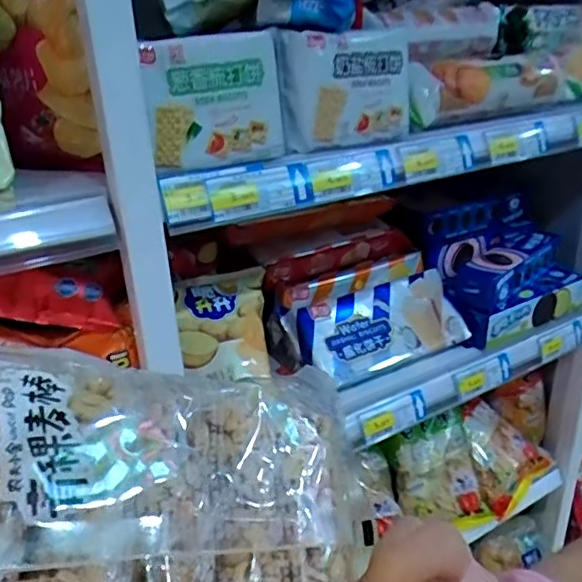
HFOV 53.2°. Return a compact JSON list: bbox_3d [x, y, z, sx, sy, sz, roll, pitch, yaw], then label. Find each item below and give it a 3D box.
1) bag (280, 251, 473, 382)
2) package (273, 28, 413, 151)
[{"bbox_3d":[0.108,0.029,0.746,0.228,0.079,0.121,-15,28,-26],"label":"bag"},{"bbox_3d":[0.050,-0.183,0.527,0.135,0.091,0.038,-19,29,-31],"label":"package"}]

